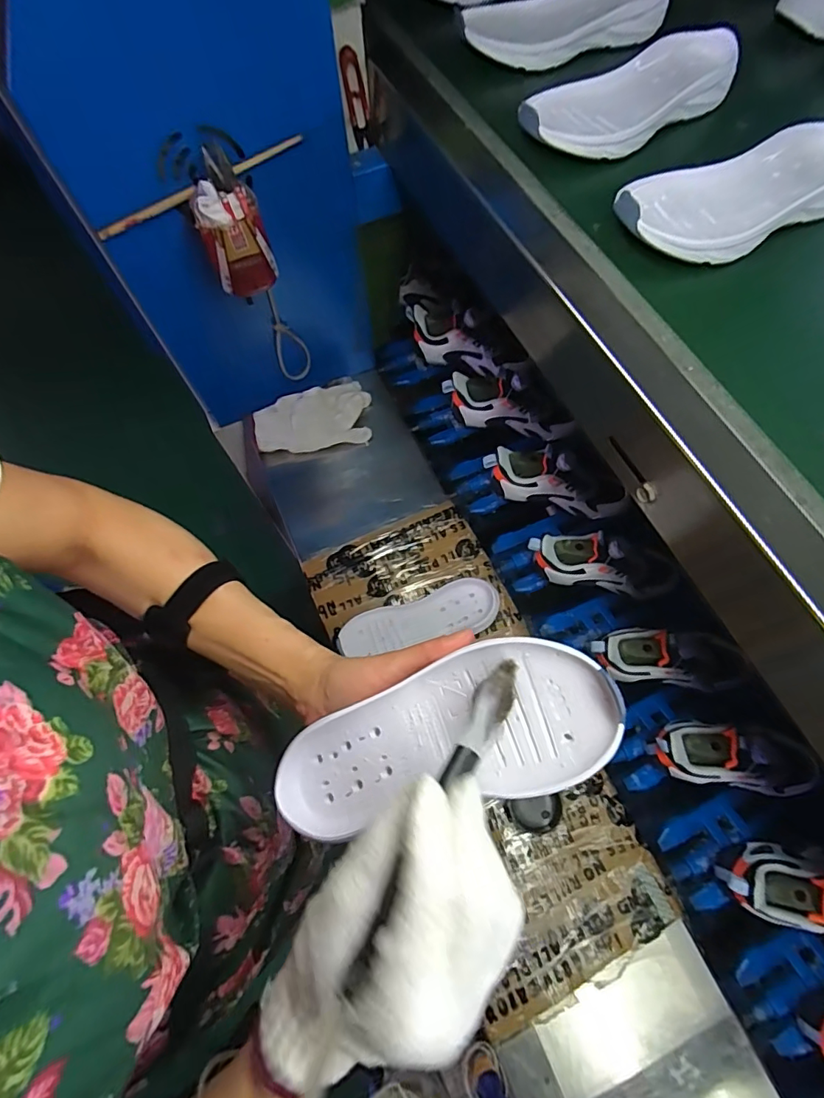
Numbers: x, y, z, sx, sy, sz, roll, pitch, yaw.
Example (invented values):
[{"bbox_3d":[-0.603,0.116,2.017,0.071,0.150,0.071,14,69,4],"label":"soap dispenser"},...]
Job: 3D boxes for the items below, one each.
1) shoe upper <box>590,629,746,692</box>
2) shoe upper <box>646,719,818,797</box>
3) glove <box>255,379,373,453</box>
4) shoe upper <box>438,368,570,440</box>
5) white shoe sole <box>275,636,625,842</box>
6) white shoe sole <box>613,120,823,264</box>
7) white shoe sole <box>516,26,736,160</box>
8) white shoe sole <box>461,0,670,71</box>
[{"bbox_3d":[0.329,0.132,0.627,0.212,0.083,0.074,8,69,-10],"label":"shoe upper"},{"bbox_3d":[0.386,0.243,0.589,0.204,0.092,0.077,12,70,-10],"label":"shoe upper"},{"bbox_3d":[-0.152,-0.203,0.773,0.176,0.020,0.095,-10,83,-11],"label":"glove"},{"bbox_3d":[0.153,-0.222,0.777,0.215,0.098,0.065,21,71,-7],"label":"shoe upper"},{"bbox_3d":[0.014,0.110,0.292,0.201,0.026,0.079,-23,69,15],"label":"white shoe sole"},{"bbox_3d":[0.264,-0.277,0.394,0.207,0.035,0.084,-18,70,-5],"label":"white shoe sole"},{"bbox_3d":[0.197,-0.404,0.444,0.216,0.030,0.081,-30,72,-9],"label":"white shoe sole"},{"bbox_3d":[0.151,-0.526,0.490,0.199,0.029,0.089,-3,69,0],"label":"white shoe sole"}]

